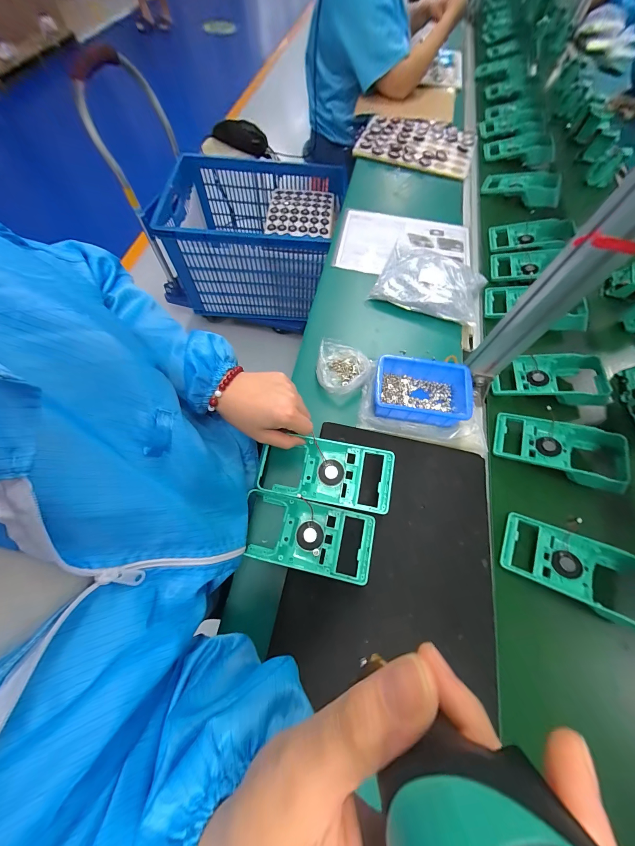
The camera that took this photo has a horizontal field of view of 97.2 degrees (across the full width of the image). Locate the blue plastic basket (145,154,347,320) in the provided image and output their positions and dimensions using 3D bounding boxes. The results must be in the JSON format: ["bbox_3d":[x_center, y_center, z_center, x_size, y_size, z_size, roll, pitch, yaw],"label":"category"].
[{"bbox_3d":[-0.257,-0.788,1.229,0.740,0.406,0.486,-2,66,-3],"label":"blue plastic basket"}]

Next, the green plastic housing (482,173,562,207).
[{"bbox_3d":[0.544,-0.629,0.745,0.192,0.046,0.100,23,67,8],"label":"green plastic housing"}]

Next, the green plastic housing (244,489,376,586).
[{"bbox_3d":[-0.023,0.145,0.366,0.184,0.030,0.084,5,62,21],"label":"green plastic housing"}]

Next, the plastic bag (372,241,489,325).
[{"bbox_3d":[0.238,-0.303,0.583,0.207,0.052,0.182,23,67,8],"label":"plastic bag"}]

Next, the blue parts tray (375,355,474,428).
[{"bbox_3d":[0.170,-0.049,0.464,0.153,0.049,0.100,11,66,3],"label":"blue parts tray"}]

